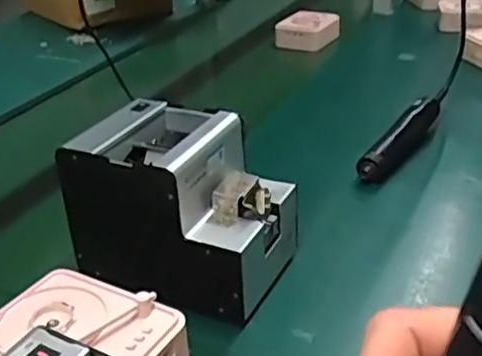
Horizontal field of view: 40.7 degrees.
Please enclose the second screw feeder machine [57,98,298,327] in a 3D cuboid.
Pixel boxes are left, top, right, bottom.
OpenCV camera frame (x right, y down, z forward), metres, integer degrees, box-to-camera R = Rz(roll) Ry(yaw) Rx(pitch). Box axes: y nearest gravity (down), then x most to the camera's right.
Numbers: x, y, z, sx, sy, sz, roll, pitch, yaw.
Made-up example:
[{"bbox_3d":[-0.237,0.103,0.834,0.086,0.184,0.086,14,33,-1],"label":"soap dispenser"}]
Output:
[{"bbox_3d":[-0.050,0.028,0.613,0.181,0.152,0.126,11,32,22],"label":"second screw feeder machine"}]

